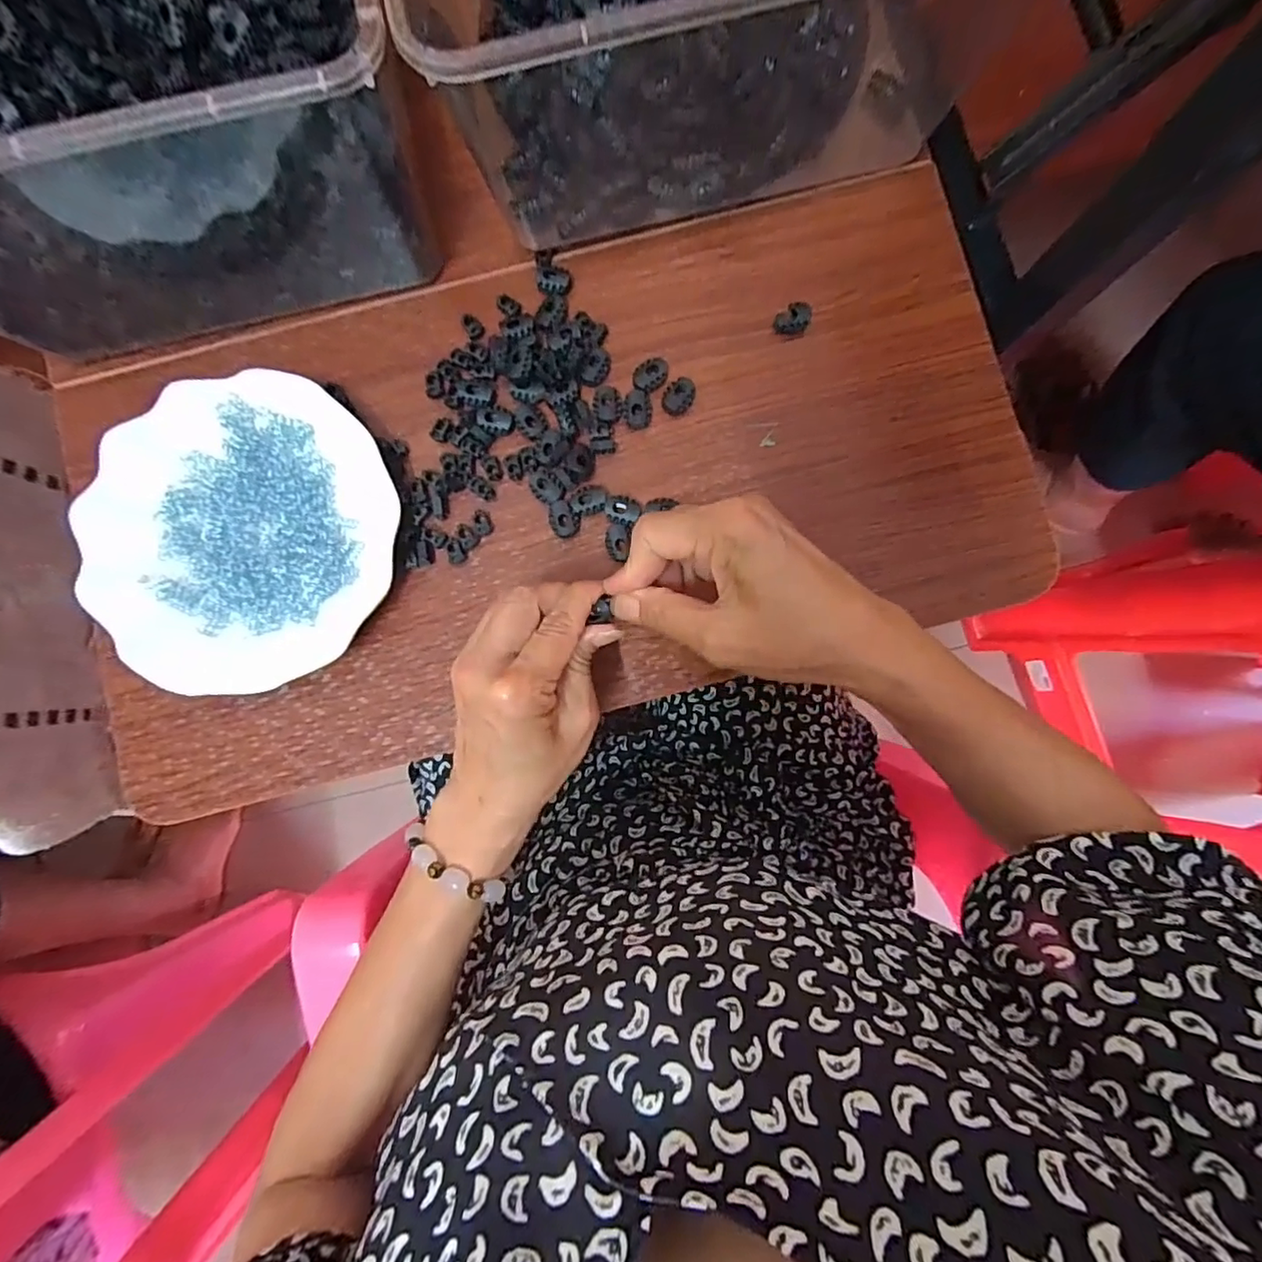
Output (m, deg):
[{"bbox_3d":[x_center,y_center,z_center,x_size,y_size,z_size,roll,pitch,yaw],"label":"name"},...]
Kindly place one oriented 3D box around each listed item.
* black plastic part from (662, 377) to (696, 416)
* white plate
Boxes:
[{"bbox_3d":[0.030,-0.145,0.363,0.018,0.012,0.024,30,87,2],"label":"black plastic part"},{"bbox_3d":[-0.231,-0.058,0.351,0.176,0.036,0.181,0,86,0],"label":"white plate"}]

